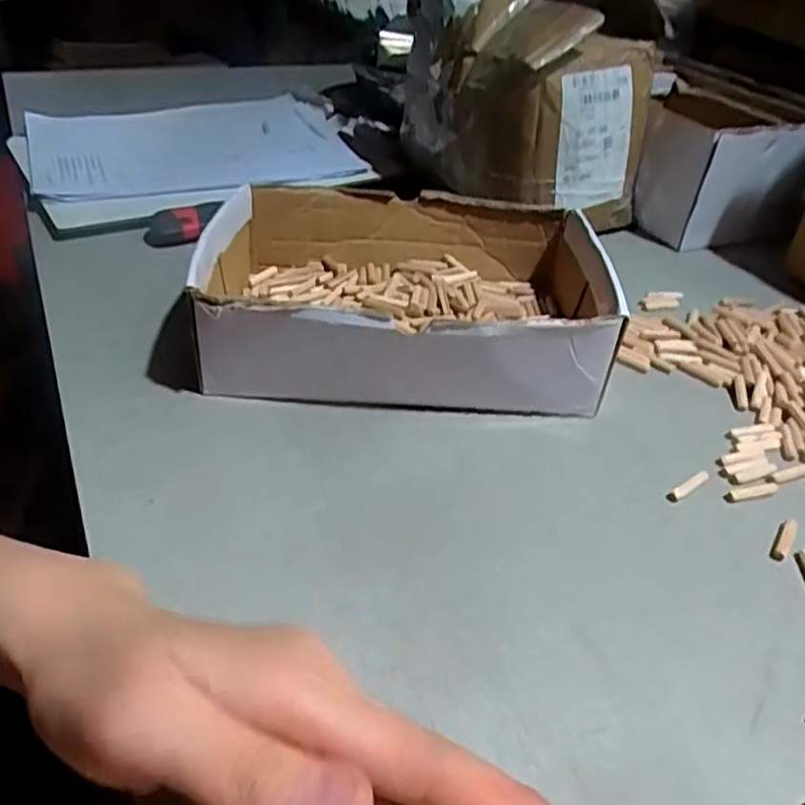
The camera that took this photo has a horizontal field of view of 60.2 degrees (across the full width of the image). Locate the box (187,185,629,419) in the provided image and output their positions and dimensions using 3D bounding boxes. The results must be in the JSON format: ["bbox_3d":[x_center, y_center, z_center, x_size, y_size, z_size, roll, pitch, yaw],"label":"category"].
[{"bbox_3d":[0.006,-0.066,0.433,0.224,0.068,0.167,3,39,0],"label":"box"}]

